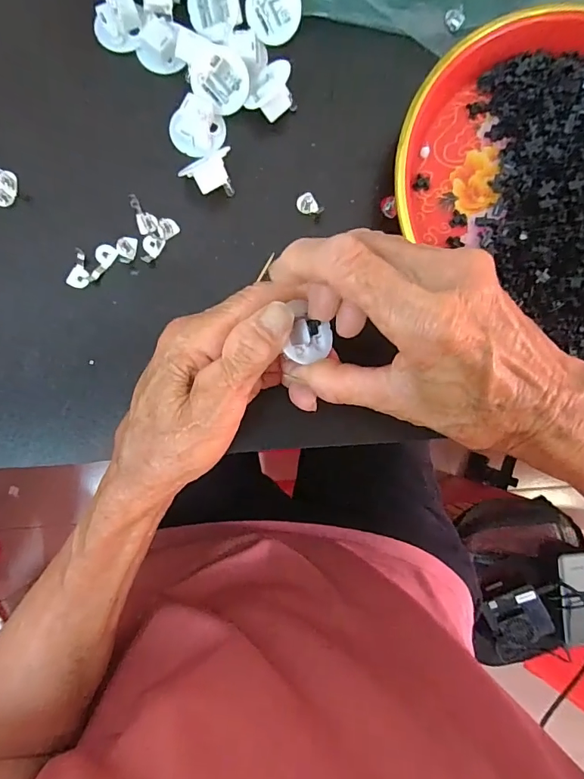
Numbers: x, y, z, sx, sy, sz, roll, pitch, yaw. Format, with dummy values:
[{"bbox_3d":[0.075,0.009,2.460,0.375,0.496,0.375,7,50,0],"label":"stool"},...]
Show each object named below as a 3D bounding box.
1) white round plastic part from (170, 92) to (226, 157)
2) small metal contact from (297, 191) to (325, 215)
[{"bbox_3d":[-0.055,-0.154,0.264,0.029,0.013,0.030,0,88,-5],"label":"white round plastic part"},{"bbox_3d":[0.010,-0.111,0.271,0.012,0.004,0.016,-41,91,-5],"label":"small metal contact"}]

